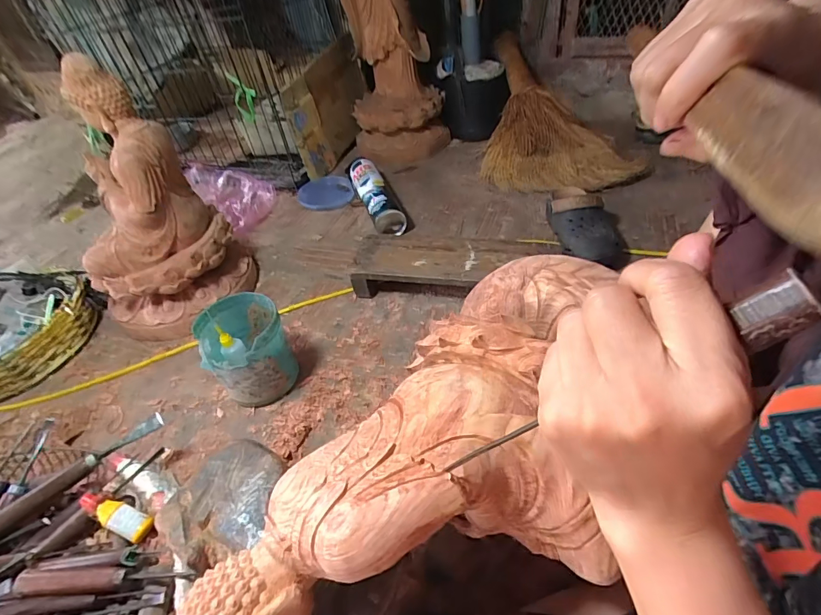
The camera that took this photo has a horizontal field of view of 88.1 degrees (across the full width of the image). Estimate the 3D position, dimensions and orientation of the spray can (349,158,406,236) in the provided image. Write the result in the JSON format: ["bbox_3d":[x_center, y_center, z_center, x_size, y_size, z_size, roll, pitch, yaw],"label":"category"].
[{"bbox_3d":[-0.076,-0.242,0.923,0.067,0.071,0.272,-18,44,-9],"label":"spray can"}]

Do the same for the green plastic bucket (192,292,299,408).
[{"bbox_3d":[-0.226,0.063,0.597,0.102,0.126,0.110,-3,44,2],"label":"green plastic bucket"}]

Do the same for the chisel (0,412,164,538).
[{"bbox_3d":[-0.374,0.187,0.477,0.191,0.022,0.017,-35,49,-25],"label":"chisel"}]

